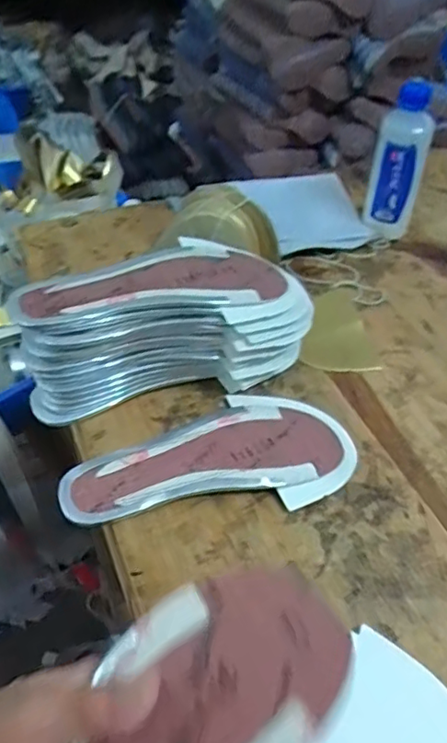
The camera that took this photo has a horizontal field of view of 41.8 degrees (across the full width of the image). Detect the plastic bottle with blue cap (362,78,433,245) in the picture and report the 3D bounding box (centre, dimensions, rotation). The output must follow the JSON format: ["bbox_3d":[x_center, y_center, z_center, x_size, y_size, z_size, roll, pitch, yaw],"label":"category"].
[{"bbox_3d":[0.202,-0.235,0.682,0.058,0.170,0.046,17,48,13],"label":"plastic bottle with blue cap"}]

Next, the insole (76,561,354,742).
[{"bbox_3d":[-0.041,0.169,0.243,0.217,0.015,0.080,-48,58,2],"label":"insole"}]

